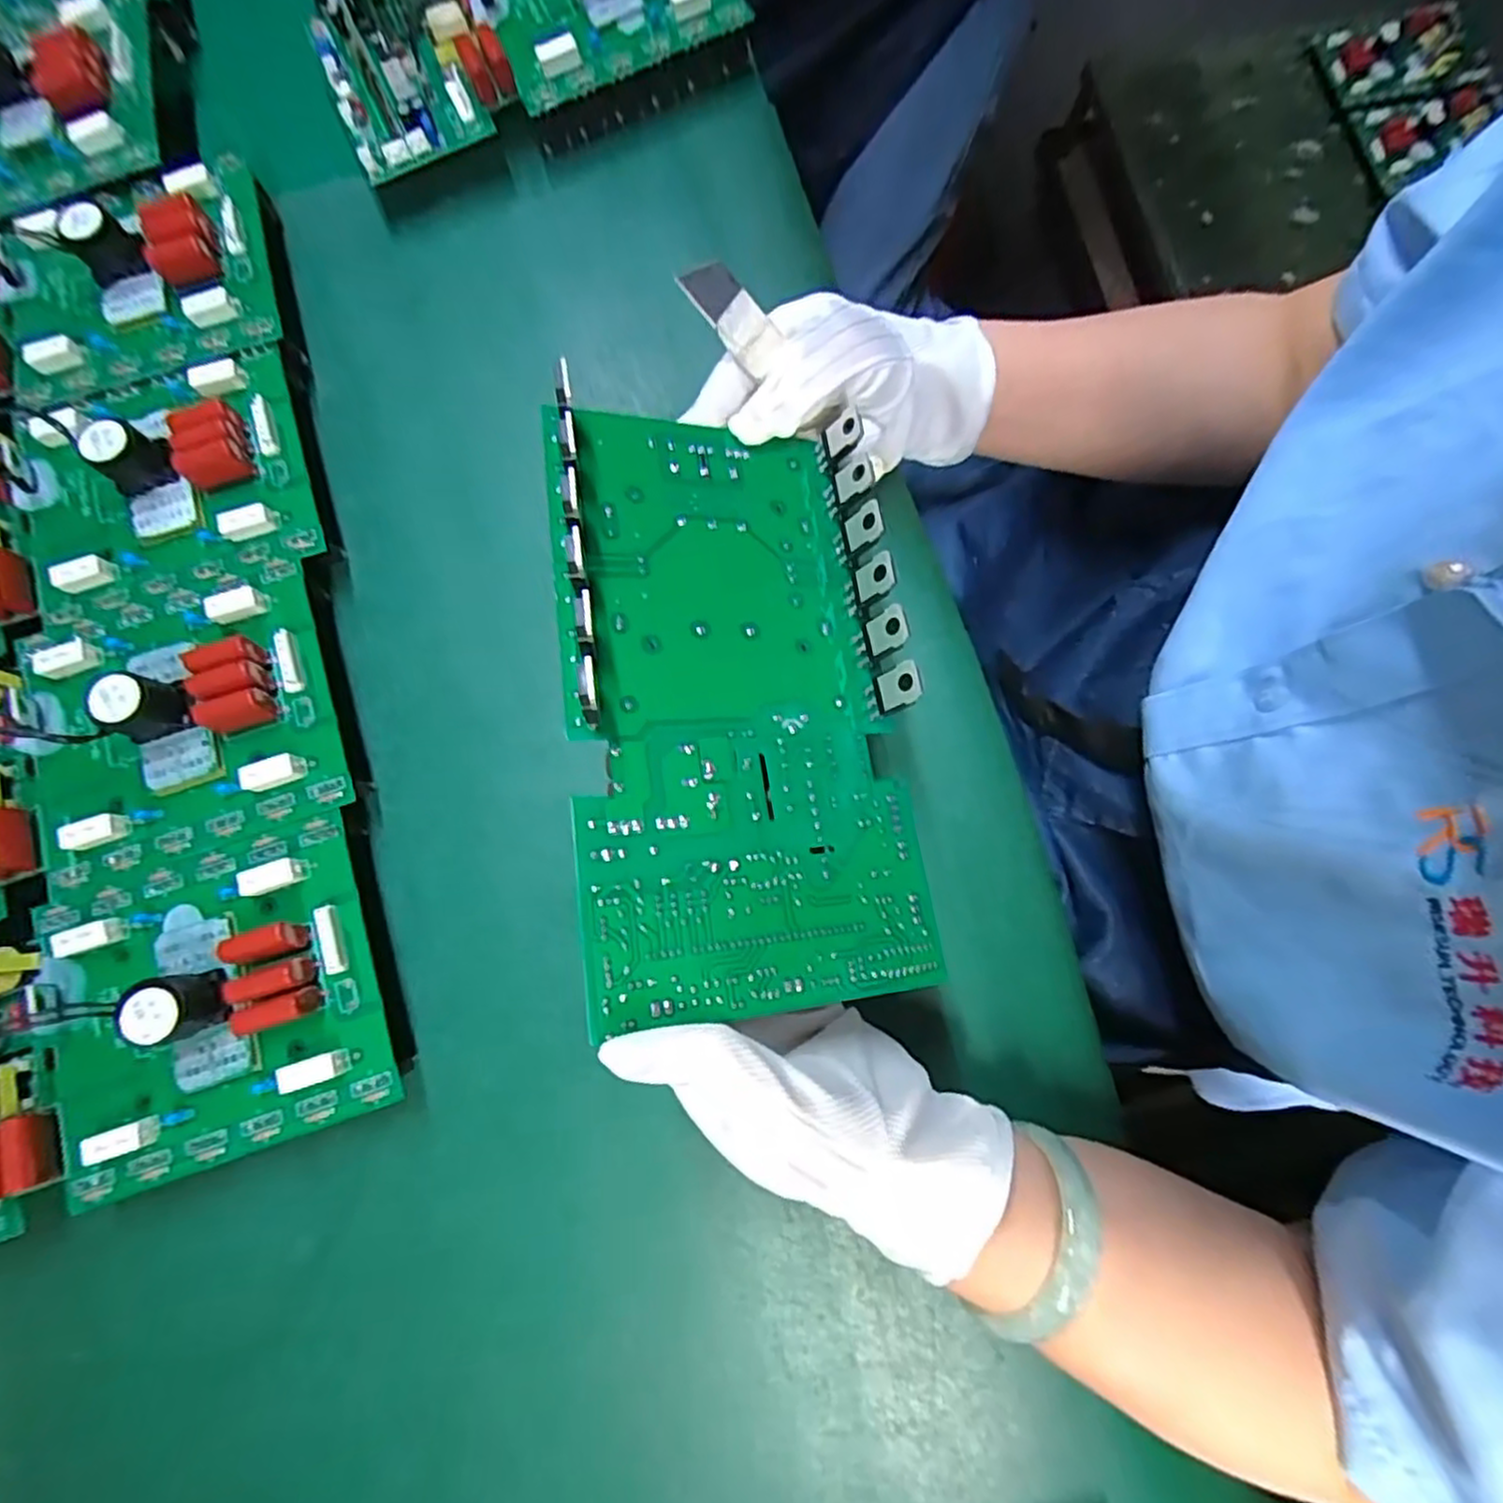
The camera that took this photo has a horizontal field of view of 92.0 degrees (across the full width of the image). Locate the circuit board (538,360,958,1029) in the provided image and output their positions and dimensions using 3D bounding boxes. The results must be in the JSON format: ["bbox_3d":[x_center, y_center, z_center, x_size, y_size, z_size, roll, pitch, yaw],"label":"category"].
[{"bbox_3d":[-0.002,-0.028,0.257,0.123,0.026,0.223,-1,72,-21],"label":"circuit board"}]

